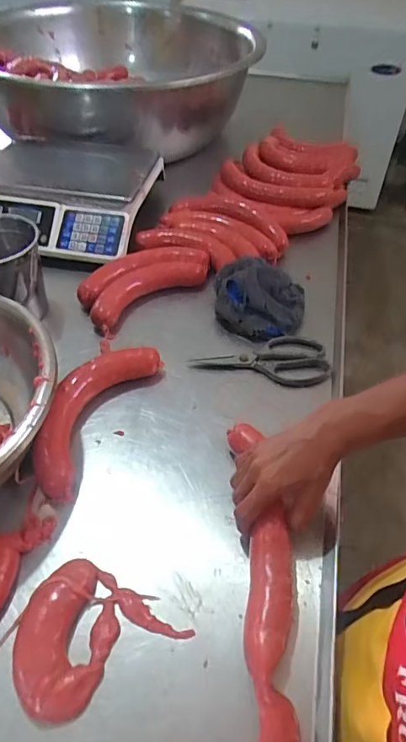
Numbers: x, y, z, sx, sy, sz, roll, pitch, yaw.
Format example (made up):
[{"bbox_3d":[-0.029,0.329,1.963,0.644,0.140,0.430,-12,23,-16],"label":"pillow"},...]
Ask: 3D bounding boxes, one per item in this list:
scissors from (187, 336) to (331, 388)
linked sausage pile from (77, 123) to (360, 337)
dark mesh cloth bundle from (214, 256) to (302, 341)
[{"bbox_3d":[0.085,-0.021,0.709,0.201,0.011,0.094,6,49,2],"label":"scissors"},{"bbox_3d":[0.070,-0.316,0.942,0.273,0.055,0.789,32,55,22],"label":"linked sausage pile"},{"bbox_3d":[0.090,-0.117,0.753,0.146,0.066,0.128,10,49,6],"label":"dark mesh cloth bundle"}]

